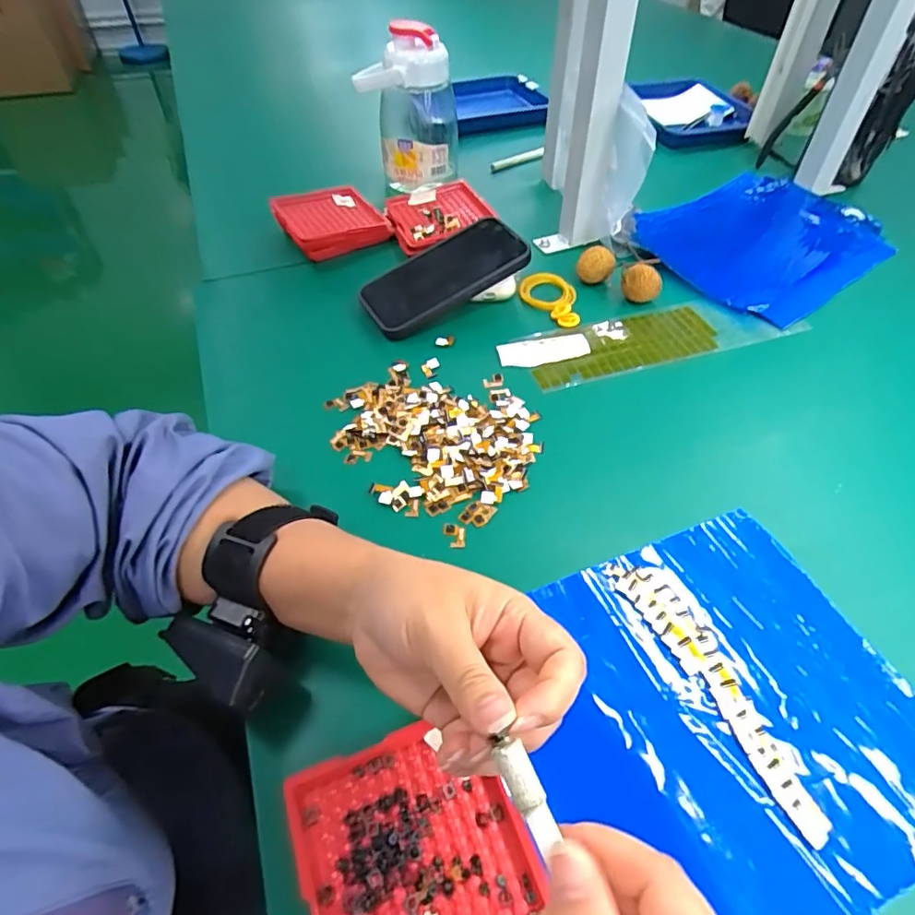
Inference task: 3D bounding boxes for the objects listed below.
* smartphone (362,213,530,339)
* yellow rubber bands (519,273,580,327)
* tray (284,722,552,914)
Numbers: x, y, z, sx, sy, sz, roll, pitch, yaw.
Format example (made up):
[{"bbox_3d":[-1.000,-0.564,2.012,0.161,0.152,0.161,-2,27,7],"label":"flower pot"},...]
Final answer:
[{"bbox_3d":[-0.015,-0.174,0.517,0.157,0.014,0.082,-31,57,-7],"label":"smartphone"},{"bbox_3d":[0.091,-0.156,0.539,0.054,0.018,0.068,1,50,1],"label":"yellow rubber bands"},{"bbox_3d":[-0.019,0.181,0.248,0.097,0.019,0.098,-18,52,-14],"label":"tray"}]

